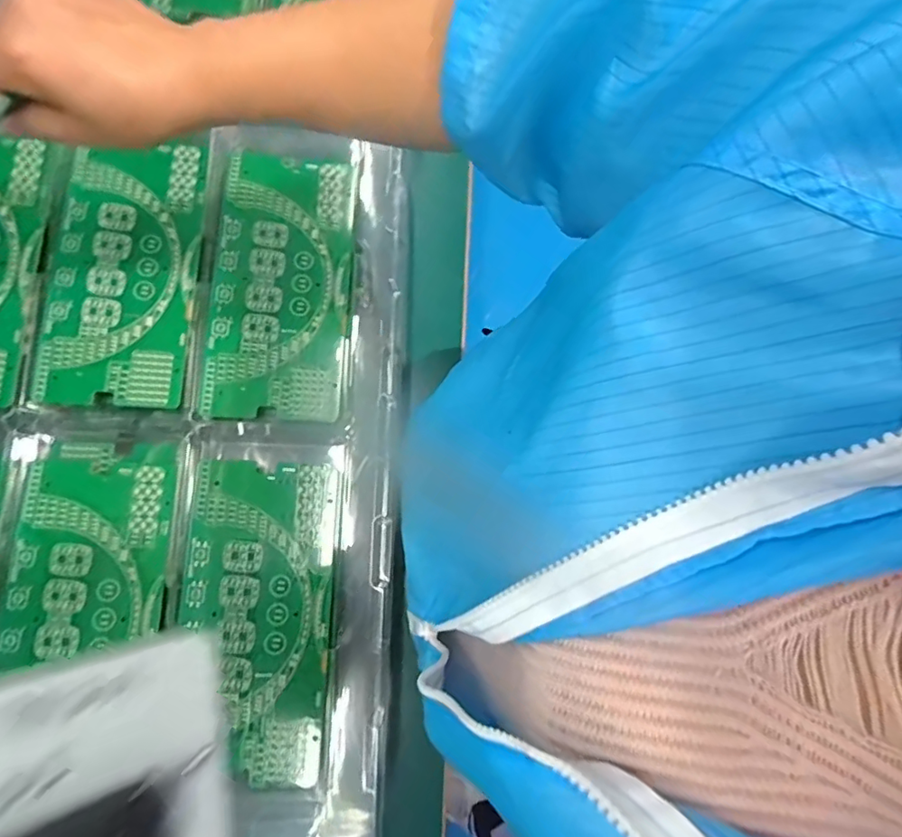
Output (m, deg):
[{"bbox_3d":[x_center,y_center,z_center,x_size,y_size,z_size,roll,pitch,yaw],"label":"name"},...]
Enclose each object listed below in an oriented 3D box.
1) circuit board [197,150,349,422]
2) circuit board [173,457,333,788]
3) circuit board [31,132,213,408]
[{"bbox_3d":[-0.149,-0.119,0.473,0.113,0.004,0.237,3,80,-8],"label":"circuit board"},{"bbox_3d":[-0.157,0.155,0.428,0.114,0.009,0.240,2,77,-7],"label":"circuit board"},{"bbox_3d":[-0.279,-0.132,0.461,0.113,0.005,0.239,4,80,-8],"label":"circuit board"}]

